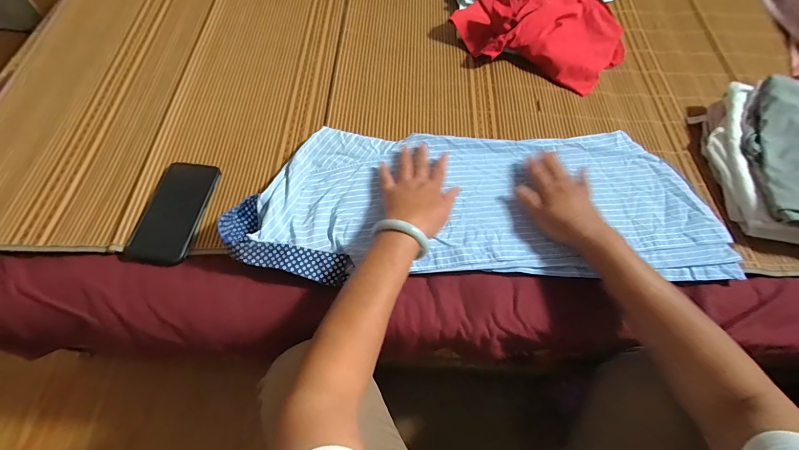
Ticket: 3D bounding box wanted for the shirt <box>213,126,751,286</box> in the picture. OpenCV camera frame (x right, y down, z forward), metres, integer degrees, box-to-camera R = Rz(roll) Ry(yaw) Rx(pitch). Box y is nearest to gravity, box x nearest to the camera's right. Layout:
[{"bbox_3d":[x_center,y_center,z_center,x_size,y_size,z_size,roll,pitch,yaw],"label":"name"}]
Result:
[{"bbox_3d":[0.118,-0.040,0.529,0.683,0.035,0.250,-1,61,-4],"label":"shirt"}]

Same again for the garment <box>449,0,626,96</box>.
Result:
[{"bbox_3d":[0.286,-0.398,0.696,0.326,0.068,0.251,27,67,12],"label":"garment"}]

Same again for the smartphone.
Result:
[{"bbox_3d":[-0.328,-0.021,0.513,0.087,0.005,0.167,6,64,2],"label":"smartphone"}]

